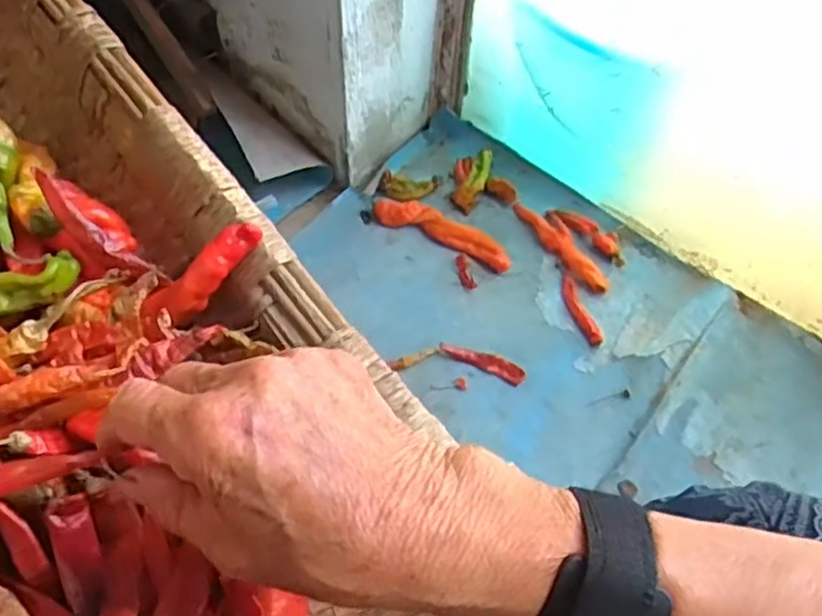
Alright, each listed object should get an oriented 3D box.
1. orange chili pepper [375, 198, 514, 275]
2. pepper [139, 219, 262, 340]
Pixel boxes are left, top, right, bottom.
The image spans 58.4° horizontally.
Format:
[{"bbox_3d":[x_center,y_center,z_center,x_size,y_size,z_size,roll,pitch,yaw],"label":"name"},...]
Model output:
[{"bbox_3d":[0.042,-0.102,0.967,0.191,0.028,0.041,23,58,14],"label":"orange chili pepper"},{"bbox_3d":[-0.102,-0.015,0.360,0.071,0.018,0.018,-43,63,3],"label":"pepper"}]

